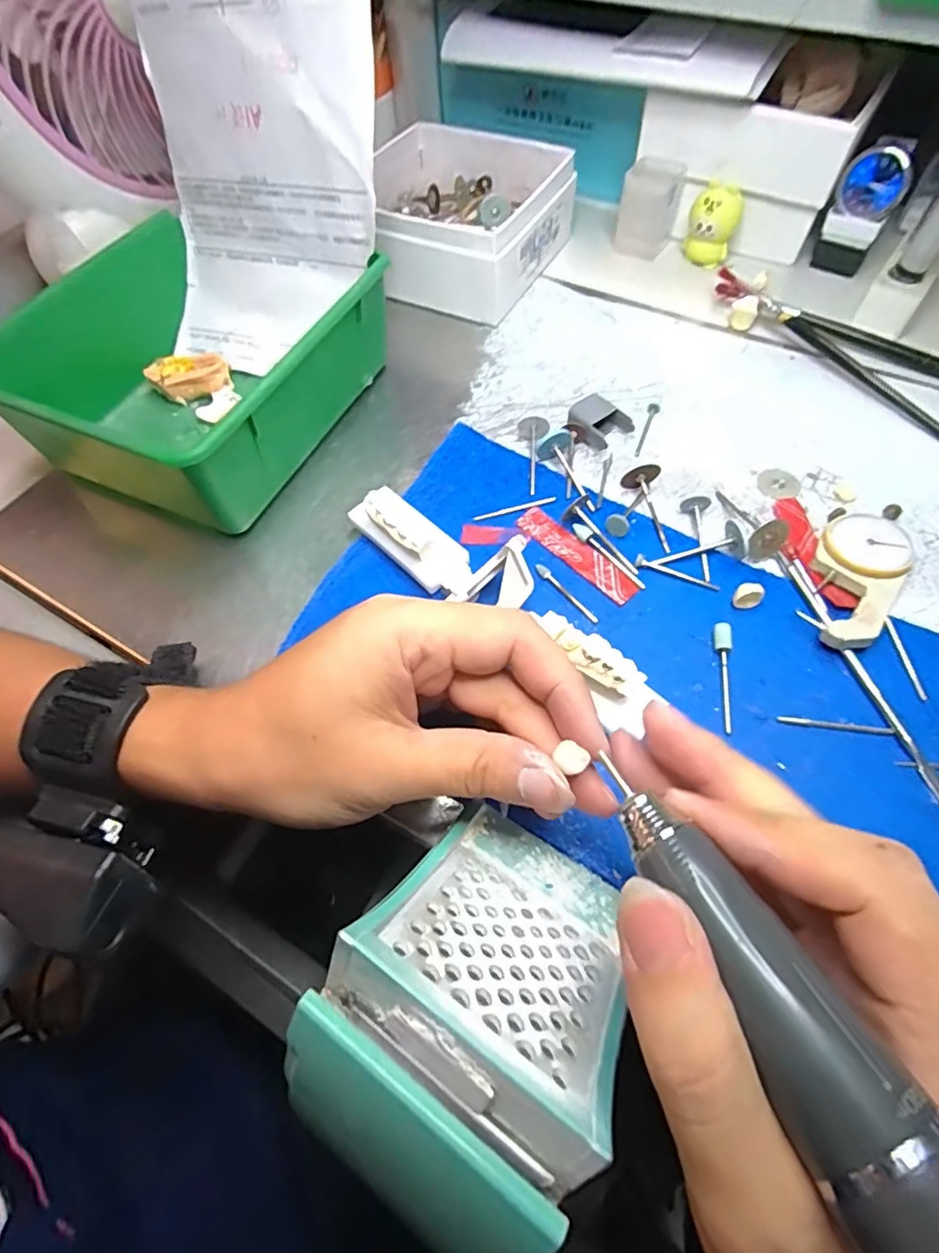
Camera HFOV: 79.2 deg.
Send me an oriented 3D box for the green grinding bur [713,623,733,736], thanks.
[{"bbox_3d":[0.109,0.020,0.243,0.009,0.006,0.047,9,61,7],"label":"green grinding bur"}]

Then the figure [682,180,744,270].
[{"bbox_3d":[0.168,-0.277,0.395,0.033,0.047,0.023,18,63,12],"label":"figure"}]

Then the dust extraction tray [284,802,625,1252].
[{"bbox_3d":[0.006,0.108,0.173,0.076,0.056,0.113,31,24,18],"label":"dust extraction tray"}]

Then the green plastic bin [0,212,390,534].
[{"bbox_3d":[-0.146,-0.141,0.312,0.161,0.068,0.160,25,64,15],"label":"green plastic bin"}]

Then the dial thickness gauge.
[{"bbox_3d":[0.179,-0.027,0.263,0.036,0.013,0.093,21,63,13],"label":"dial thickness gauge"}]

